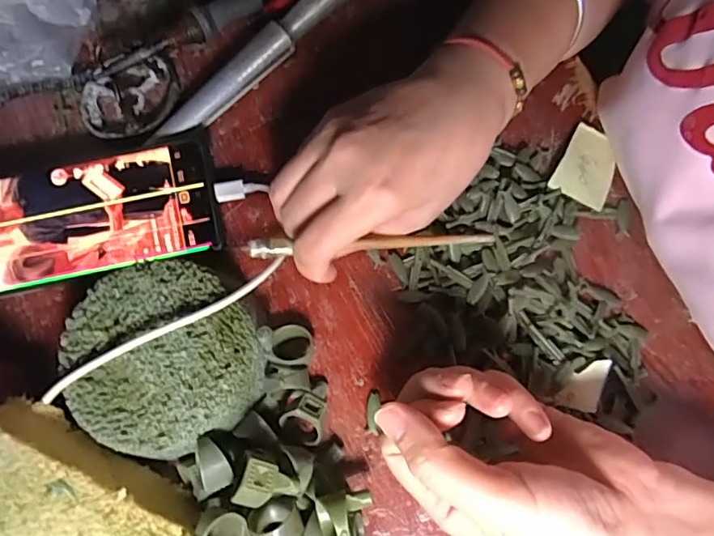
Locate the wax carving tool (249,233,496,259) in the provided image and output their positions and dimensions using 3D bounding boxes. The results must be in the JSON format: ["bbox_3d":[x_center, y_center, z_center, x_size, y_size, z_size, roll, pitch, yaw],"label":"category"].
[{"bbox_3d":[0.012,-0.014,0.294,0.139,0.007,0.009,-3,68,-15],"label":"wax carving tool"}]

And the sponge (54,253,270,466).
[{"bbox_3d":[-0.105,0.046,0.289,0.099,0.031,0.099,-1,74,4],"label":"sponge"}]

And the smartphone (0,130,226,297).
[{"bbox_3d":[-0.168,-0.034,0.332,0.161,0.006,0.079,-12,85,-2],"label":"smartphone"}]

